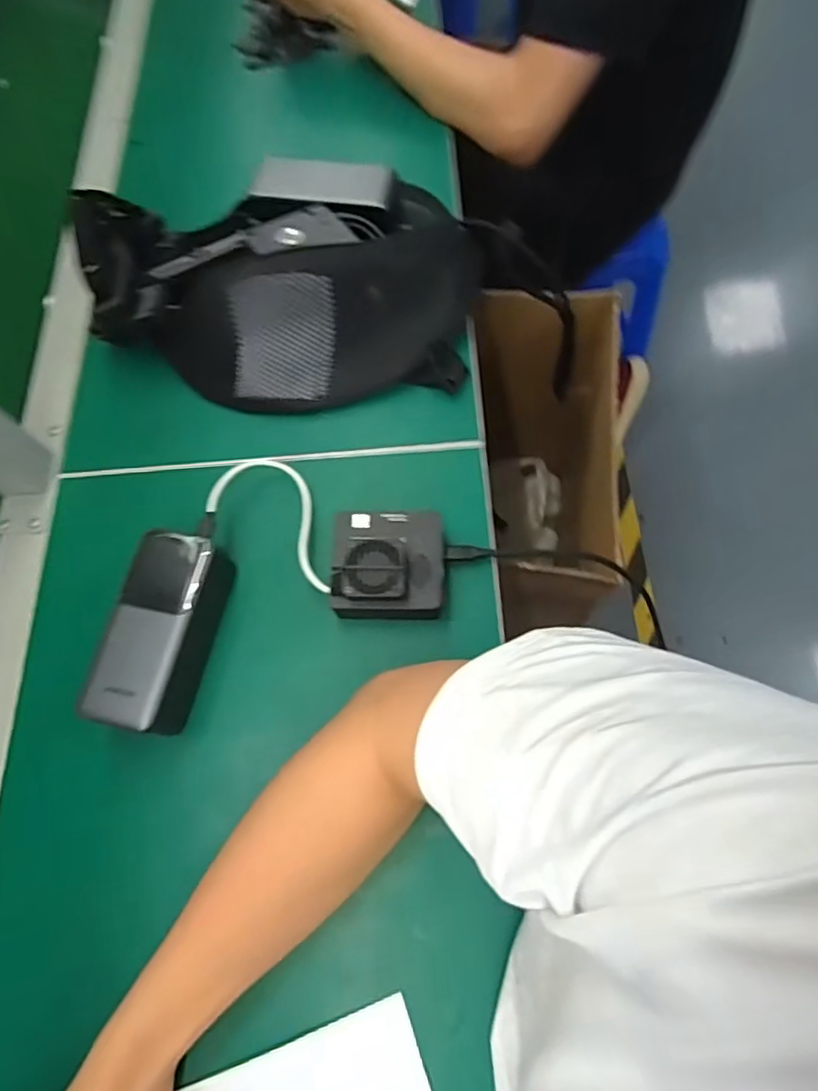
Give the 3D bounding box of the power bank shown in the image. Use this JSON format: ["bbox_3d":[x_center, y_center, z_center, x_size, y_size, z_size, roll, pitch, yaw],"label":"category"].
[{"bbox_3d":[-0.168,0.062,0.408,0.057,0.055,0.135,12,71,7],"label":"power bank"}]

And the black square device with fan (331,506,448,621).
[{"bbox_3d":[-0.014,0.014,0.413,0.078,0.041,0.078,-2,69,4],"label":"black square device with fan"}]

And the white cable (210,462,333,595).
[{"bbox_3d":[-0.090,-0.022,0.434,0.124,0.026,0.065,32,74,13],"label":"white cable"}]

